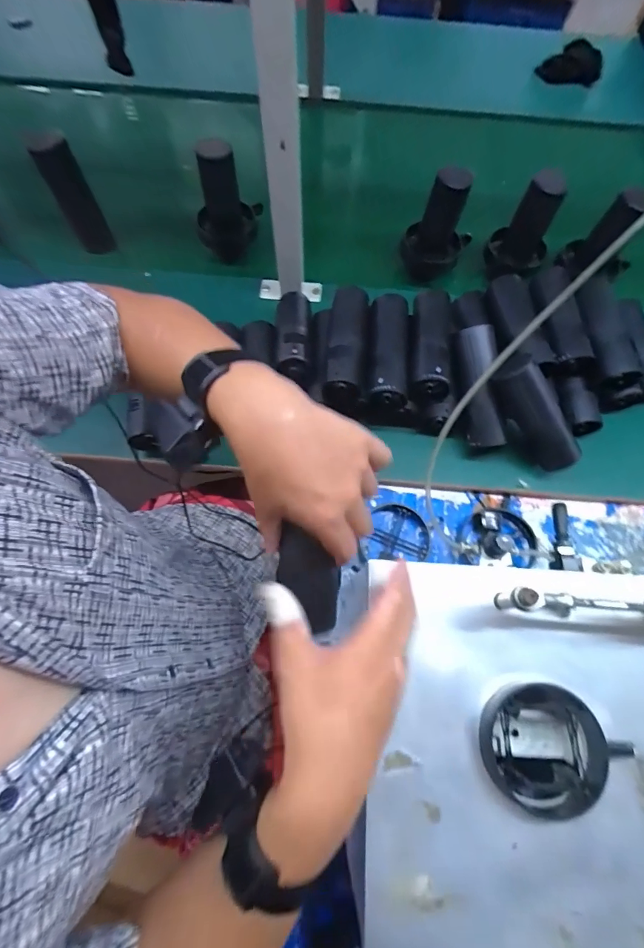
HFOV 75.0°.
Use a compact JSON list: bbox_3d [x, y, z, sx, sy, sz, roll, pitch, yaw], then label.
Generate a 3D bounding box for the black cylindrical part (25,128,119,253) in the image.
[{"bbox_3d":[-0.389,-0.434,0.665,0.054,0.170,0.052,0,70,-1],"label":"black cylindrical part"}]

